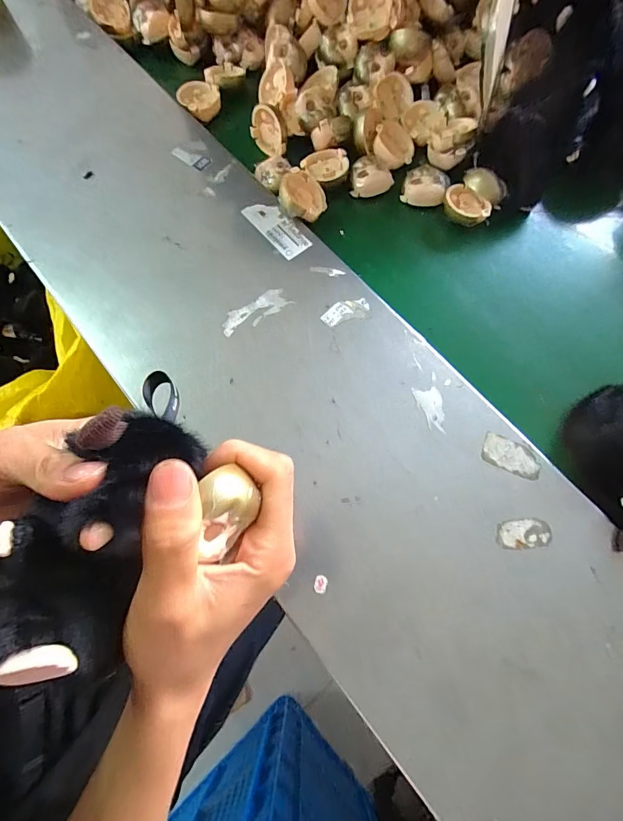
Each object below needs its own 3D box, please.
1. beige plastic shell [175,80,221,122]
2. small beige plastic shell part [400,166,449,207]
[{"bbox_3d":[-0.134,-0.371,0.454,0.043,0.022,0.042,0,73,1],"label":"beige plastic shell"},{"bbox_3d":[0.126,-0.250,0.423,0.047,0.024,0.037,9,74,3],"label":"small beige plastic shell part"}]

